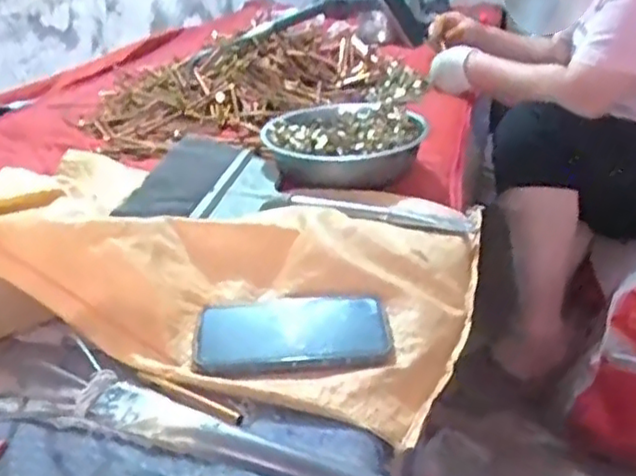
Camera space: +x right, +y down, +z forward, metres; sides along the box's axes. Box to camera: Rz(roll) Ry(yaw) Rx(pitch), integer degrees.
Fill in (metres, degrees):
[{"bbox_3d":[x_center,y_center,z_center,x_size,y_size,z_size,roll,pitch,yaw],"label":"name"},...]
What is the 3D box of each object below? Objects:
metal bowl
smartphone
[{"bbox_3d":[0.034,-0.131,0.916,0.200,0.069,0.200,-1,27,1],"label":"metal bowl"},{"bbox_3d":[-0.023,0.081,0.571,0.159,0.014,0.066,-5,54,0],"label":"smartphone"}]

